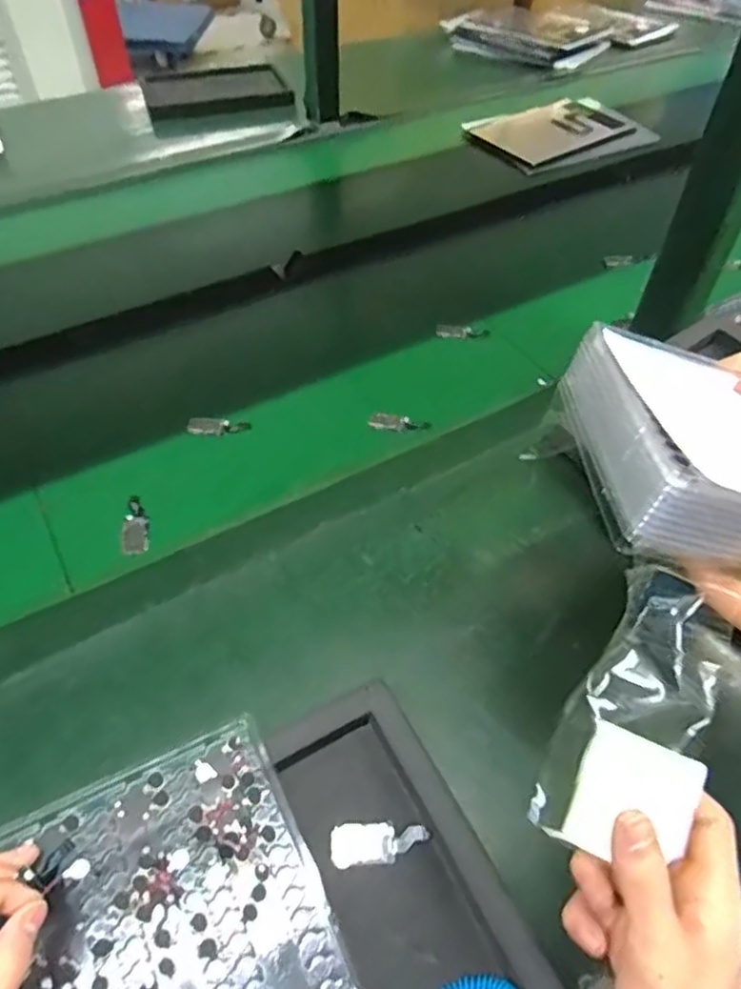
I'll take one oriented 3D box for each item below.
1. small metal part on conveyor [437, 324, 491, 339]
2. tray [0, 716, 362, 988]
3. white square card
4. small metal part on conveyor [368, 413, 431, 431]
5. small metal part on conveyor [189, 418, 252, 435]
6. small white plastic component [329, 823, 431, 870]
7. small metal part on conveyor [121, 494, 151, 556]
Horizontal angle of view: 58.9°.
[{"bbox_3d":[0.106,-0.185,0.747,0.058,0.006,0.028,0,49,1],"label":"small metal part on conveyor"},{"bbox_3d":[-0.134,0.242,0.354,0.209,0.021,0.166,-21,52,-17],"label":"tray"},{"bbox_3d":[0.125,0.149,0.317,0.052,0.005,0.061,19,79,35],"label":"white square card"},{"bbox_3d":[0.029,-0.073,0.656,0.060,0.005,0.022,0,49,0],"label":"small metal part on conveyor"},{"bbox_3d":[-0.150,-0.067,0.651,0.059,0.006,0.021,-2,49,-1],"label":"small metal part on conveyor"},{"bbox_3d":[0.006,0.215,0.404,0.060,0.004,0.024,-2,51,-2],"label":"small white plastic component"},{"bbox_3d":[-0.204,0.026,0.571,0.023,0.007,0.060,-8,52,-6],"label":"small metal part on conveyor"}]

